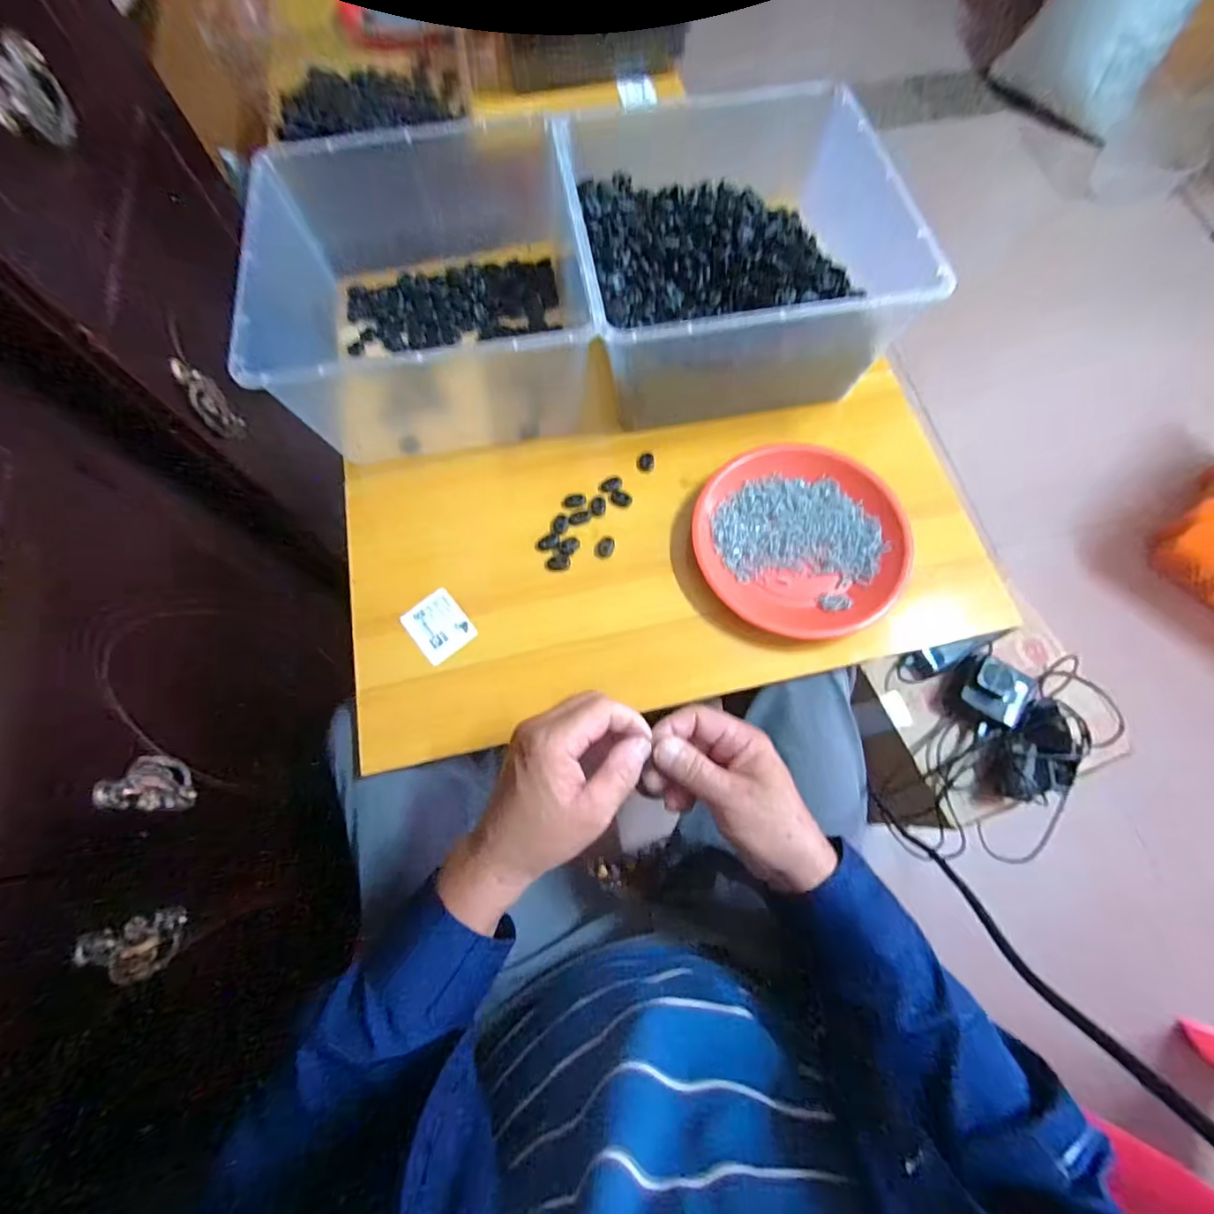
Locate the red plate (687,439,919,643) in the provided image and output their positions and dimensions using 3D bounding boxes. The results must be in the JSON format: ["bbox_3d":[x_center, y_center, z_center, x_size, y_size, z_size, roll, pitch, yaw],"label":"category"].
[{"bbox_3d":[0.181,-0.066,0.503,0.192,0.022,0.178,0,70,1],"label":"red plate"}]

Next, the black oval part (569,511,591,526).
[{"bbox_3d":[-0.027,-0.088,0.528,0.022,0.004,0.014,-18,70,-5],"label":"black oval part"}]

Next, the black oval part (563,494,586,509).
[{"bbox_3d":[-0.033,-0.106,0.534,0.023,0.004,0.015,-11,70,-3],"label":"black oval part"}]

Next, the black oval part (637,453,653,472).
[{"bbox_3d":[0.039,-0.148,0.545,0.017,0.004,0.021,-1,70,1],"label":"black oval part"}]

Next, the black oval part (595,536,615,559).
[{"bbox_3d":[-0.002,-0.058,0.515,0.017,0.008,0.022,9,70,5],"label":"black oval part"}]

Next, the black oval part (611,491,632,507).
[{"bbox_3d":[0.014,-0.108,0.532,0.022,0.004,0.016,16,71,7],"label":"black oval part"}]

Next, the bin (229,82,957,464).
[{"bbox_3d":[-0.030,-0.346,0.551,0.586,0.146,0.343,-7,70,-1],"label":"bin"}]

